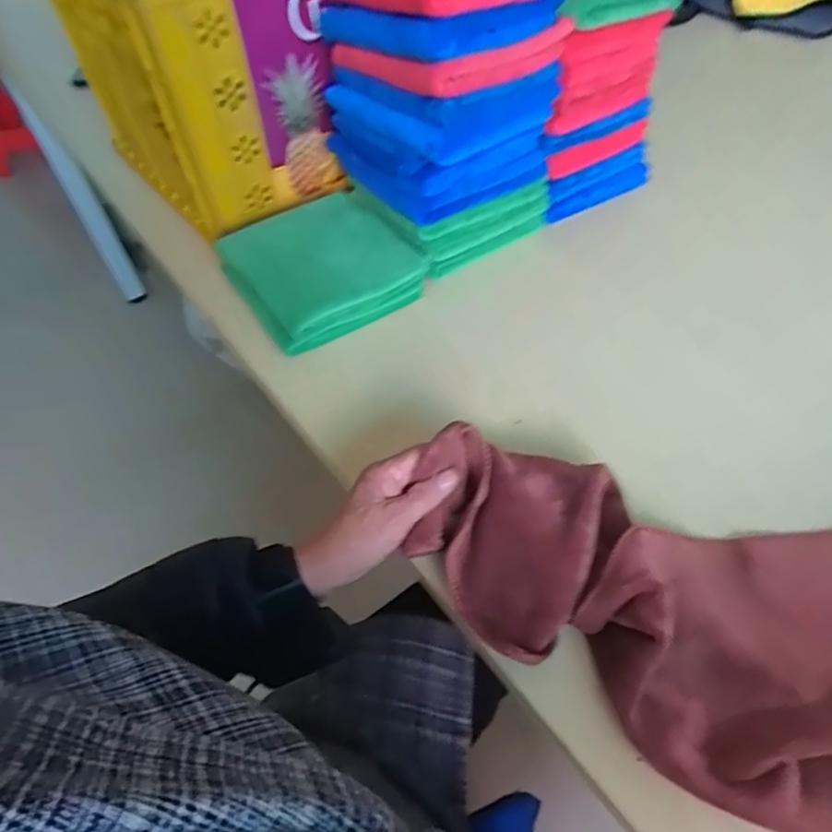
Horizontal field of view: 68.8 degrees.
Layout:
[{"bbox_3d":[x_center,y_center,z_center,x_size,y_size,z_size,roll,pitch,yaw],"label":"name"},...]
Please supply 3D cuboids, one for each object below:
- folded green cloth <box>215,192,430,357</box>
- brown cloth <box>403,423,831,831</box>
[{"bbox_3d":[-0.104,-0.158,0.643,0.164,0.054,0.175,-34,57,-21],"label":"folded green cloth"},{"bbox_3d":[0.186,0.120,0.407,0.416,0.058,0.216,22,56,13],"label":"brown cloth"}]

